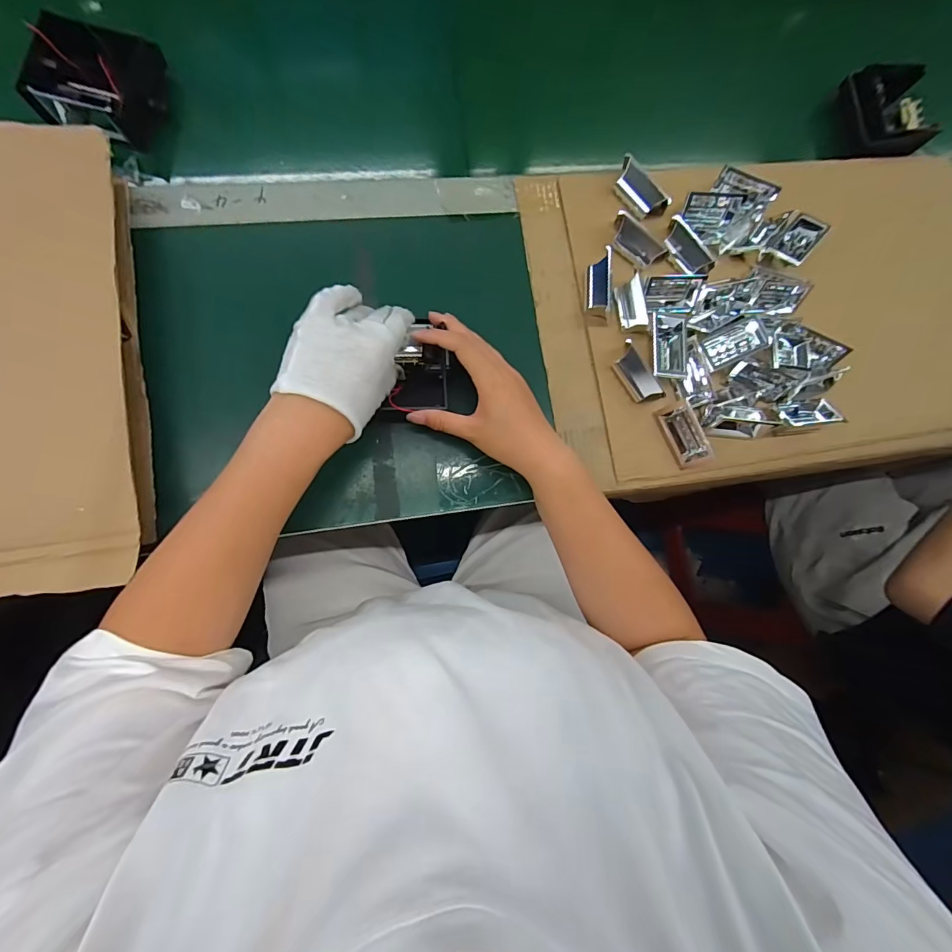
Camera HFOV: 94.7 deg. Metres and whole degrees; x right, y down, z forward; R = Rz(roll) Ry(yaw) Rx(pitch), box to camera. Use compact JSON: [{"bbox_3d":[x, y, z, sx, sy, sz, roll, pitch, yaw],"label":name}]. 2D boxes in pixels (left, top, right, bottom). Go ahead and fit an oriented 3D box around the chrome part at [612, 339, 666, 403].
[{"bbox_3d":[0.156,-0.100,0.427,0.019,0.028,0.060,-30,89,-9],"label":"chrome part"}]

